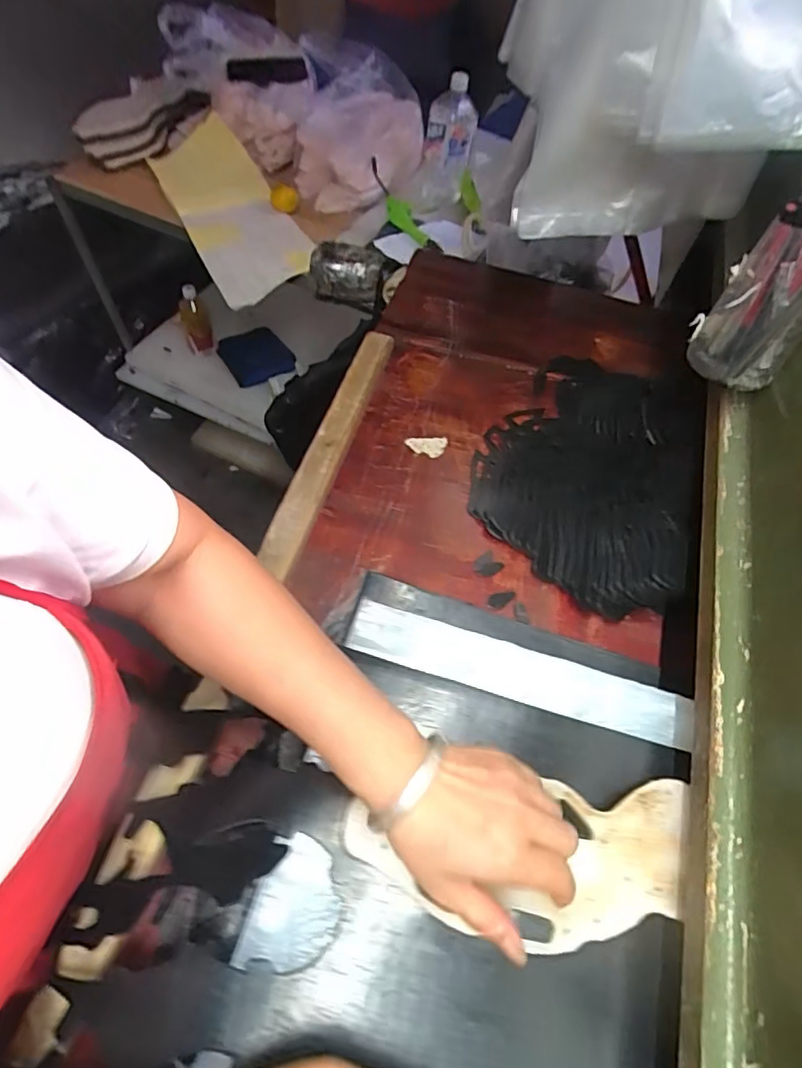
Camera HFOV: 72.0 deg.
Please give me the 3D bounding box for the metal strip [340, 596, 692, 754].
[{"bbox_3d":[0.094,0.110,0.445,0.275,0.009,0.048,16,61,6],"label":"metal strip"}]

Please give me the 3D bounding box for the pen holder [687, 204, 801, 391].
[{"bbox_3d":[0.299,-0.191,0.448,0.073,0.117,0.085,32,64,15],"label":"pen holder"}]

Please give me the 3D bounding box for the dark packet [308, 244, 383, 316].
[{"bbox_3d":[-0.086,-0.377,0.820,0.113,0.069,0.076,7,60,2],"label":"dark packet"}]

